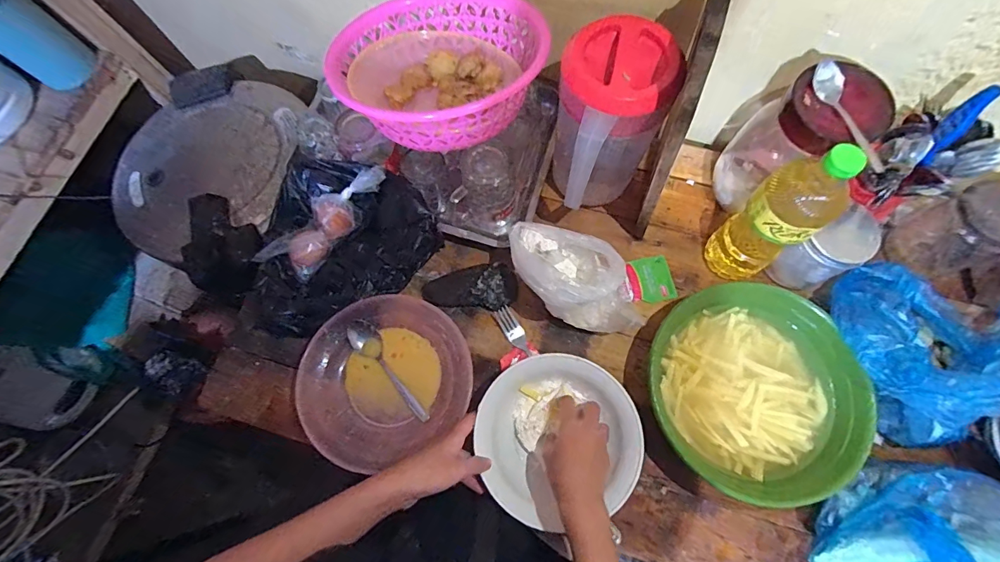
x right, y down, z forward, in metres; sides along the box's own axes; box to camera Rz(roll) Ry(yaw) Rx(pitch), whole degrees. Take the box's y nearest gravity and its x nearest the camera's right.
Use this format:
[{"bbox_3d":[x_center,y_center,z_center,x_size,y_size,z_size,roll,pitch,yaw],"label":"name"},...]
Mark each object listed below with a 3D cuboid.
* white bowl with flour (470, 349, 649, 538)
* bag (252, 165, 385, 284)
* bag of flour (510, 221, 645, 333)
[{"bbox_3d":[0.067,0.184,0.532,0.180,0.061,0.179,-1,72,2],"label":"white bowl with flour"},{"bbox_3d":[-0.229,-0.080,0.590,0.200,0.055,0.058,-43,75,5],"label":"bag"},{"bbox_3d":[0.098,-0.001,0.556,0.193,0.126,0.098,22,74,9],"label":"bag of flour"}]

